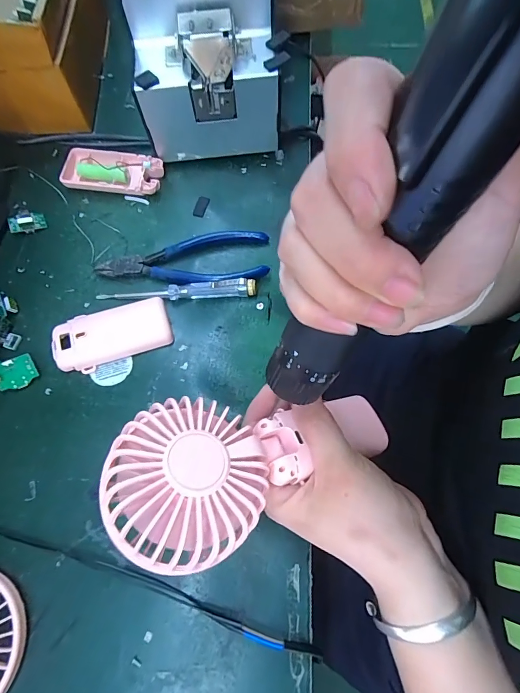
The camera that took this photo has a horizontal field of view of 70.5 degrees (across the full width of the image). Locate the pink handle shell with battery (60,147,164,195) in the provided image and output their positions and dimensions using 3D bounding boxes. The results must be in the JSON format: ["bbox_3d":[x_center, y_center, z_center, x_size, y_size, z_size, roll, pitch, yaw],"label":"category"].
[{"bbox_3d":[-0.145,-0.173,0.368,0.092,0.018,0.045,7,70,1],"label":"pink handle shell with battery"}]

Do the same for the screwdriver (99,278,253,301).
[{"bbox_3d":[-0.072,-0.048,0.317,0.136,0.020,0.014,-2,70,-2],"label":"screwdriver"}]

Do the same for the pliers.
[{"bbox_3d":[-0.069,-0.081,0.336,0.149,0.012,0.055,2,70,0],"label":"pliers"}]

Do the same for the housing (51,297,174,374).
[{"bbox_3d":[-0.122,-0.011,0.305,0.093,0.016,0.045,-19,71,-8],"label":"housing"}]

